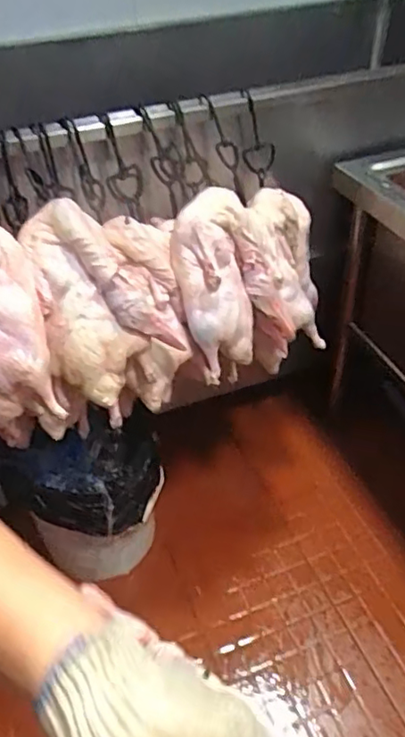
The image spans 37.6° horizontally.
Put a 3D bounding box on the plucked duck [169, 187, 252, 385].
[{"bbox_3d":[0.017,-0.133,0.998,0.127,0.319,0.131,-7,4,-5],"label":"plucked duck"}]

